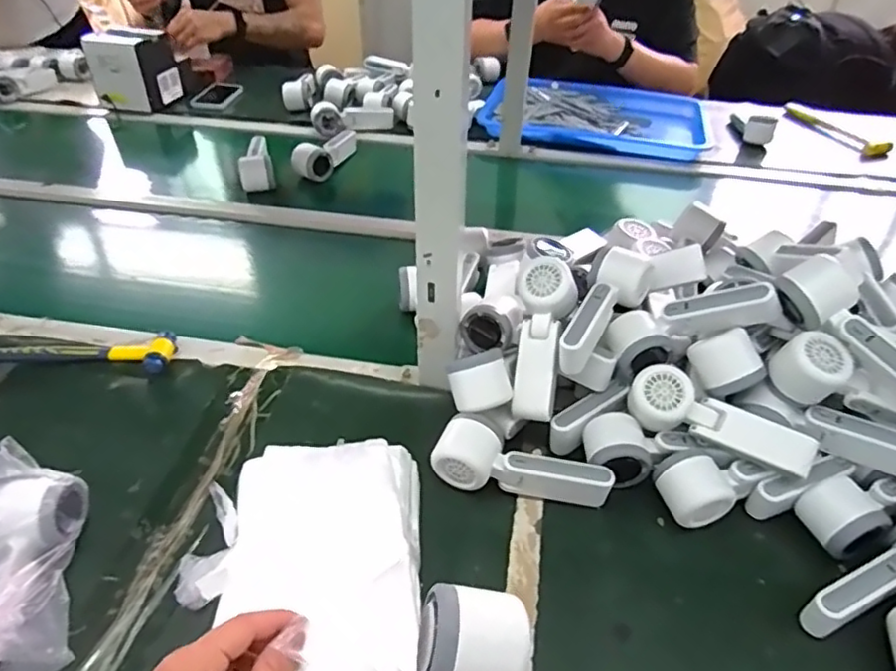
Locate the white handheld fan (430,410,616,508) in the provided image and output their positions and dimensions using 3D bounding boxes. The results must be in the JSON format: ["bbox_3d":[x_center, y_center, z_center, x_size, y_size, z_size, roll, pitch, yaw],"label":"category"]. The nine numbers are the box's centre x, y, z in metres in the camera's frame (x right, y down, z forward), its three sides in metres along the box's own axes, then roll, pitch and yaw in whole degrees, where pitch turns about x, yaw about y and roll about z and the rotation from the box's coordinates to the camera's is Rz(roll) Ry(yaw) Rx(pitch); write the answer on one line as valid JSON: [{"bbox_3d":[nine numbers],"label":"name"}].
[{"bbox_3d":[0.072,0.121,0.592,0.165,0.053,0.067,6,41,5],"label":"white handheld fan"}]

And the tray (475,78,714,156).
[{"bbox_3d":[0.313,-0.477,1.328,0.477,0.055,0.307,5,41,3],"label":"tray"}]

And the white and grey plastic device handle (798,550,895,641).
[{"bbox_3d":[0.332,0.206,0.491,0.104,0.037,0.024,-30,47,-5],"label":"white and grey plastic device handle"}]

